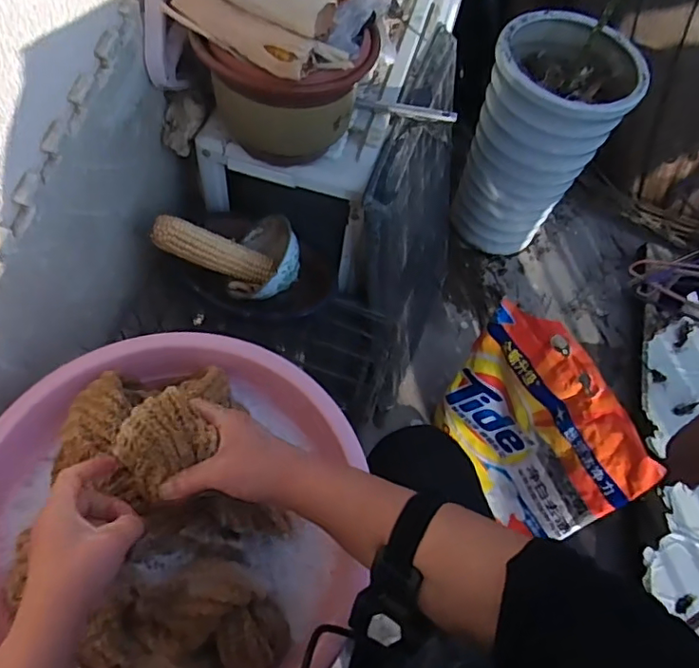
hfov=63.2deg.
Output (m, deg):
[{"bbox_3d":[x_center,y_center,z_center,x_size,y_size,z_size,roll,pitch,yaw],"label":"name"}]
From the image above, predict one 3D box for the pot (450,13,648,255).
[{"bbox_3d":[0.383,-0.397,1.211,0.262,0.431,0.231,22,60,5],"label":"pot"}]

